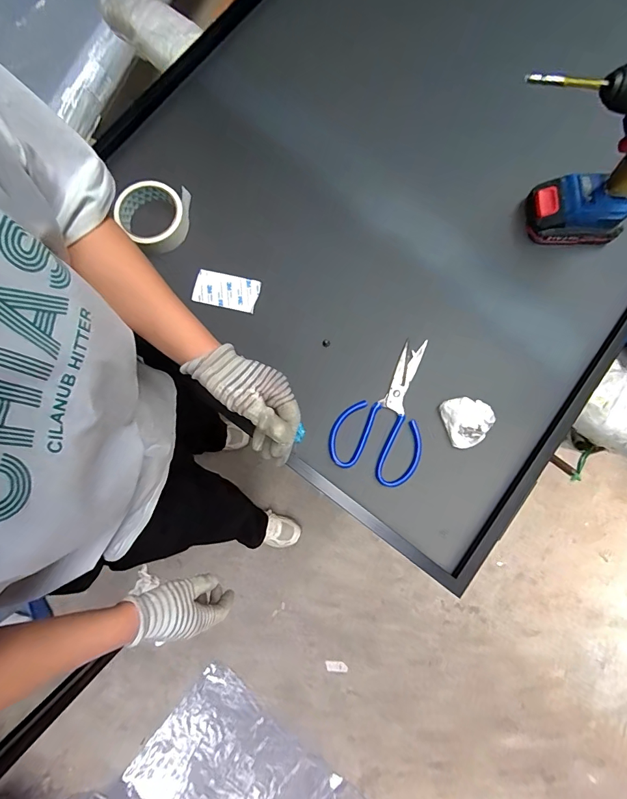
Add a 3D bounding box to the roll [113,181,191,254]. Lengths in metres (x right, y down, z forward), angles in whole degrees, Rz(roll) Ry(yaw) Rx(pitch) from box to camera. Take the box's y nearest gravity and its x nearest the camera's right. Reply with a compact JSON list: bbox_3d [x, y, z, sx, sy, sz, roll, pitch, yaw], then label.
[{"bbox_3d":[-0.215,-0.257,0.534,0.104,0.048,0.086,-31,82,-5],"label":"roll"}]

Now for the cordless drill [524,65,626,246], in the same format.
[{"bbox_3d":[0.329,-0.278,0.452,0.202,0.221,0.071,0,81,0],"label":"cordless drill"}]

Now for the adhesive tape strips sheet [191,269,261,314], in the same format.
[{"bbox_3d":[-0.122,-0.151,0.536,0.088,0.005,0.047,13,86,-1],"label":"adhesive tape strips sheet"}]

